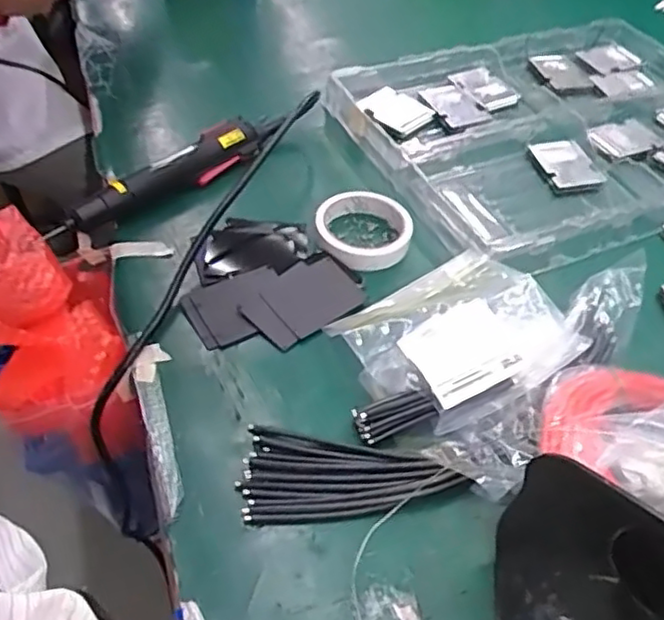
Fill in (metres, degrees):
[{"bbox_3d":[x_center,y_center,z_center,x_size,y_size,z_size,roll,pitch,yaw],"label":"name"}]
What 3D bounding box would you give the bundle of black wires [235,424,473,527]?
[{"bbox_3d":[0.012,0.111,0.472,0.148,0.012,0.072,-1,49,-5],"label":"bundle of black wires"}]

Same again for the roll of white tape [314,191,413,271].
[{"bbox_3d":[0.030,-0.079,0.642,0.091,0.023,0.091,2,49,-3],"label":"roll of white tape"}]

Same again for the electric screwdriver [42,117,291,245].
[{"bbox_3d":[-0.162,-0.136,0.665,0.257,0.033,0.036,-34,59,-29],"label":"electric screwdriver"}]

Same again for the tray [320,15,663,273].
[{"bbox_3d":[0.287,-0.222,0.789,0.493,0.040,0.369,-20,53,-21],"label":"tray"}]

